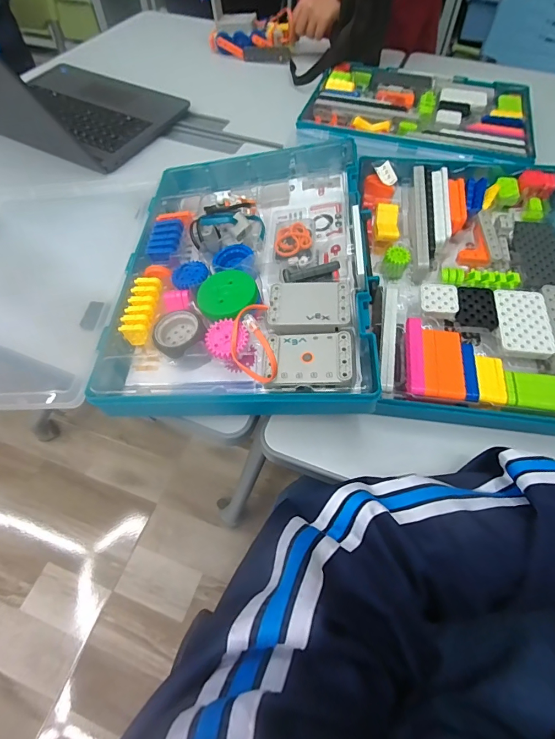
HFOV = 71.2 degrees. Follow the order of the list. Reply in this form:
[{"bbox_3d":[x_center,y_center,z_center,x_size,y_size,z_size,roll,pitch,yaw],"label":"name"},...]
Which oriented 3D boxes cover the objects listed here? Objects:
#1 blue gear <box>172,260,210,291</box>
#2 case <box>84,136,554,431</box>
[{"bbox_3d":[-0.095,-0.104,0.417,0.040,0.004,0.039,0,58,-1],"label":"blue gear"},{"bbox_3d":[0.087,-0.115,0.429,0.499,0.065,0.358,3,58,1],"label":"case"}]

